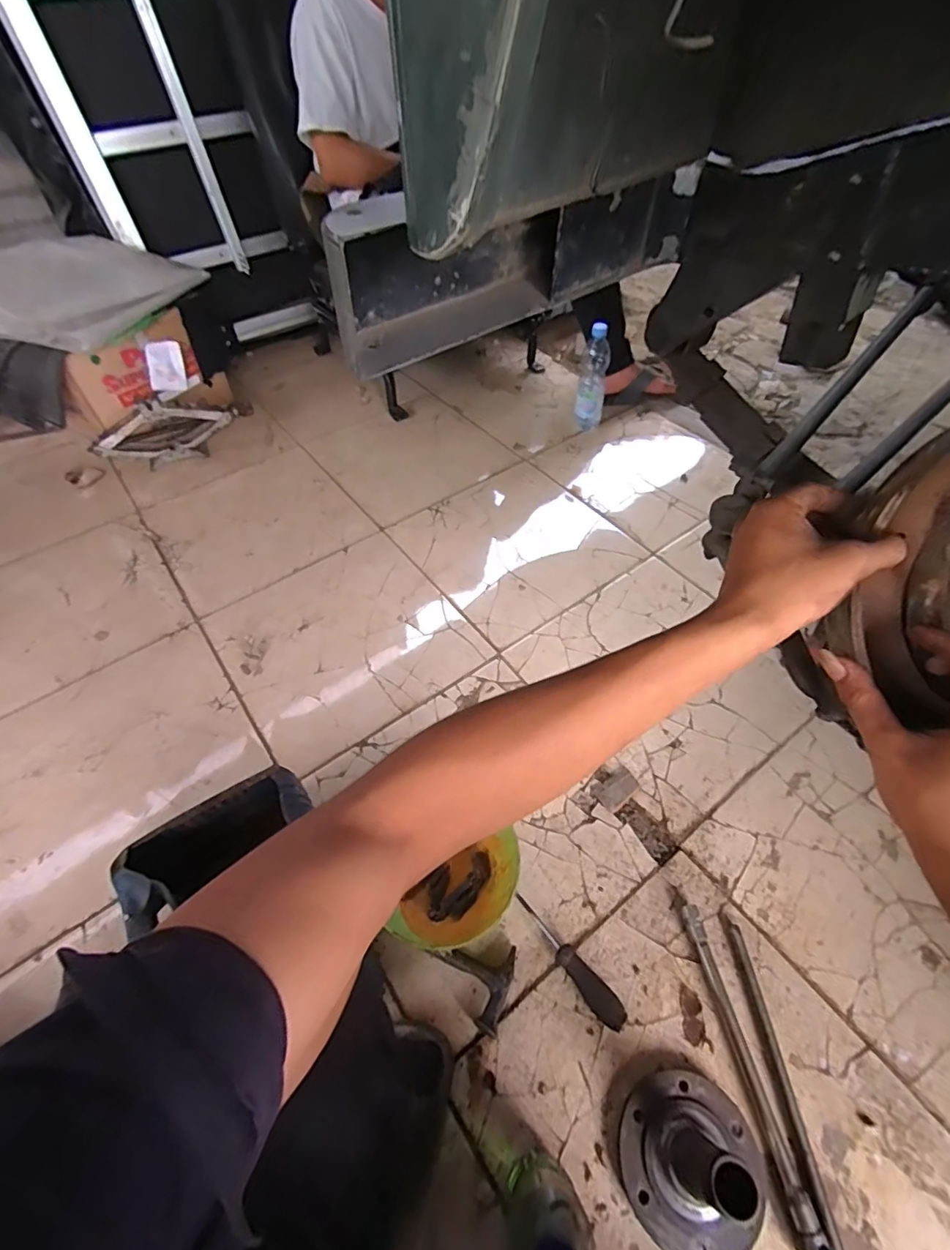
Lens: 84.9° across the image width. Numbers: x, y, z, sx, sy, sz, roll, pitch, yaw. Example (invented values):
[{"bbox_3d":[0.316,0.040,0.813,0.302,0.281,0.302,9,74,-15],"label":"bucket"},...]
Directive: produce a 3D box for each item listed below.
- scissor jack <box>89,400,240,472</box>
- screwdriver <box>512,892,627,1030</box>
[{"bbox_3d":[-0.703,-0.442,1.200,0.306,0.126,0.064,-33,59,-21],"label":"scissor jack"},{"bbox_3d":[0.110,0.400,0.626,0.029,0.024,0.171,-32,47,-22],"label":"screwdriver"}]

